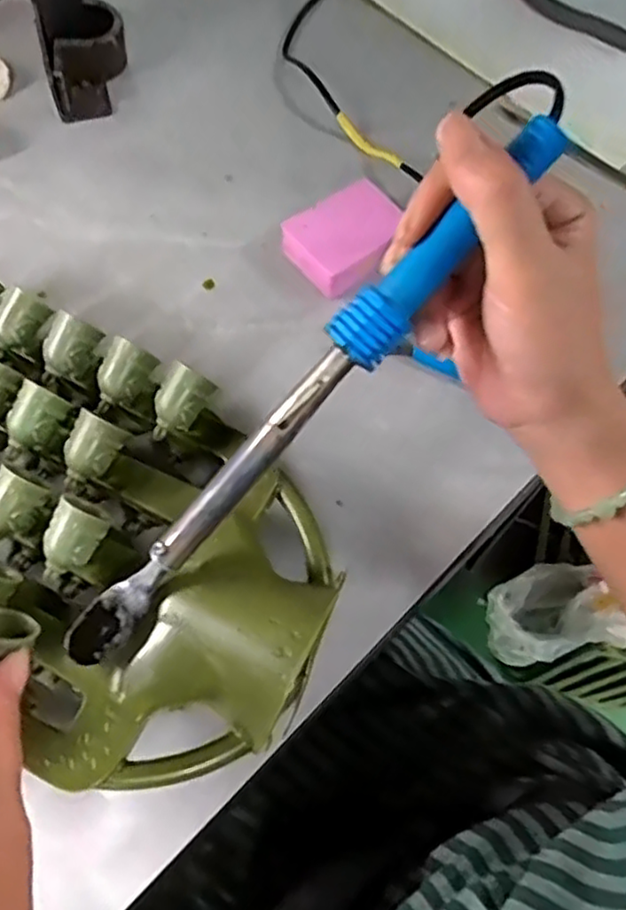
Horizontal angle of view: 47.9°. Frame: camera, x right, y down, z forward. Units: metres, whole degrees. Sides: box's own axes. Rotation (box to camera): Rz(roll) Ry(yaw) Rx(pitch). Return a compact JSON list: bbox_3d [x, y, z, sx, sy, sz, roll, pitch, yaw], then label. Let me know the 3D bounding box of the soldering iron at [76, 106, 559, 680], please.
[{"bbox_3d":[-0.007,-0.016,0.283,0.023,0.019,0.278,46,104,16],"label":"soldering iron"}]

